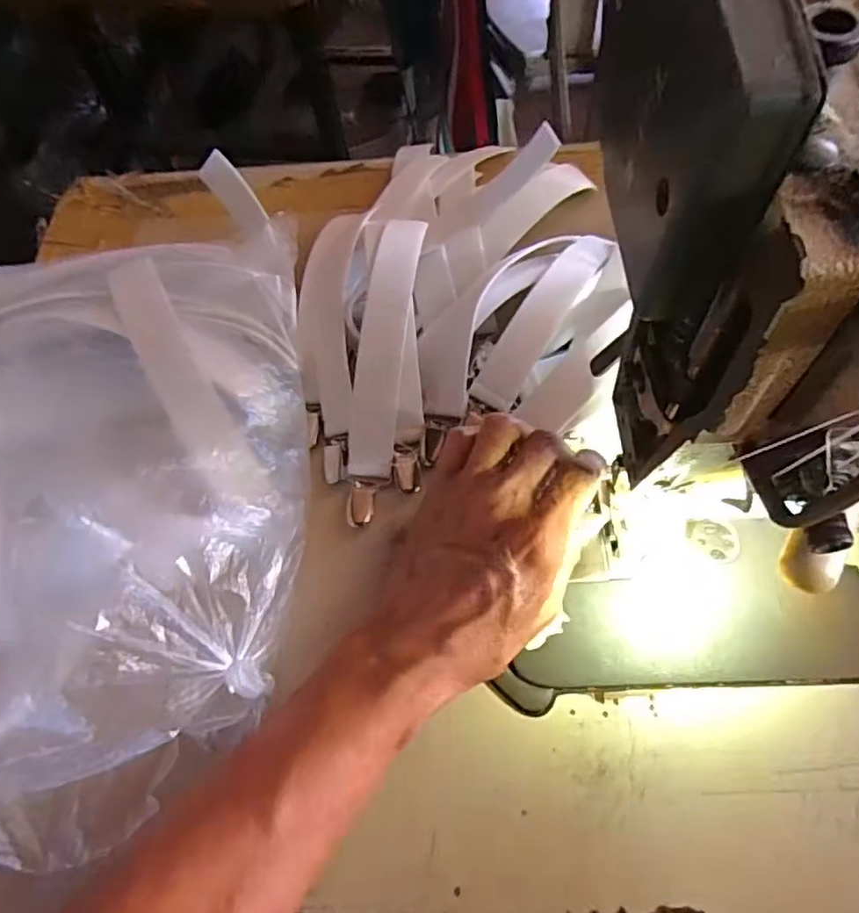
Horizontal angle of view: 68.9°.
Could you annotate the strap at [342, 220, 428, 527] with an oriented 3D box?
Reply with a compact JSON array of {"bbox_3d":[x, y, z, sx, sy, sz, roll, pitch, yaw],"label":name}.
[{"bbox_3d":[-0.027,-0.053,0.356,0.027,0.019,0.179,7,83,6],"label":"strap"}]

